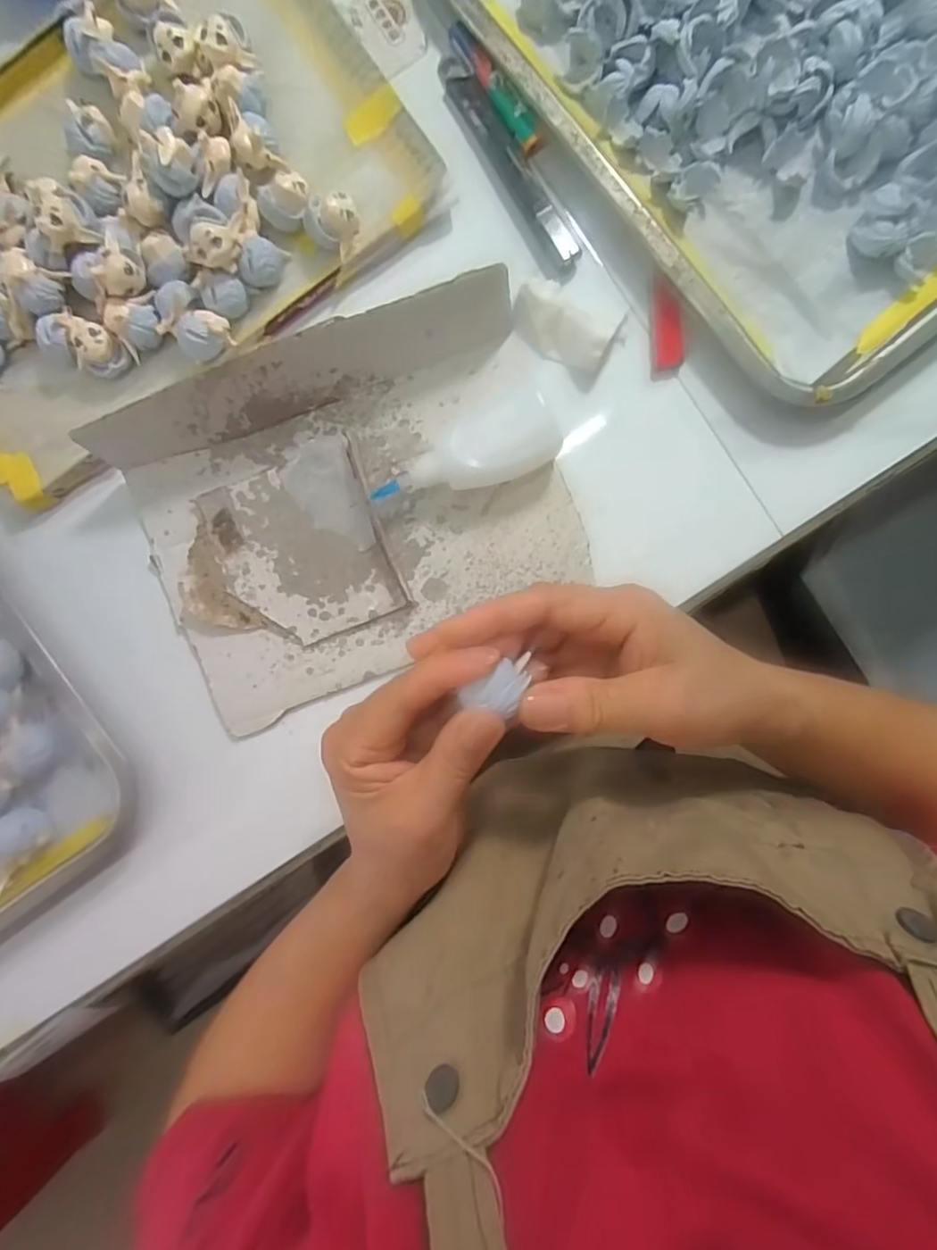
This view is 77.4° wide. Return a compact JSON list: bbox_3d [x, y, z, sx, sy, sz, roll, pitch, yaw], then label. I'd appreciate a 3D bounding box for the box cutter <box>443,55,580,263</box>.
[{"bbox_3d":[0.023,-0.259,0.324,0.015,0.006,0.132,-32,91,3],"label":"box cutter"}]

